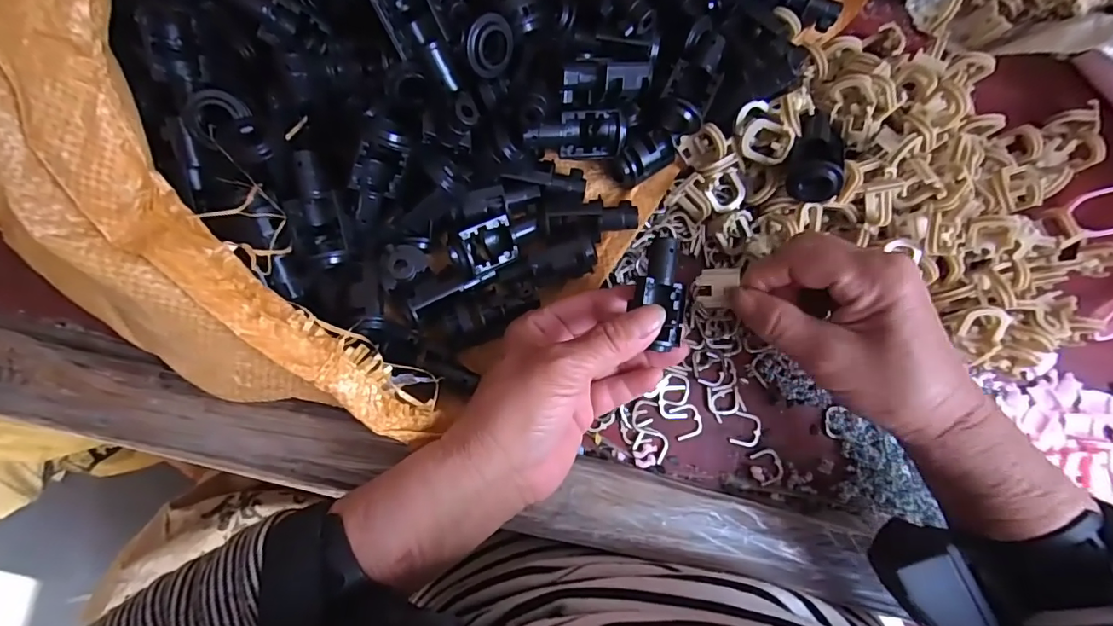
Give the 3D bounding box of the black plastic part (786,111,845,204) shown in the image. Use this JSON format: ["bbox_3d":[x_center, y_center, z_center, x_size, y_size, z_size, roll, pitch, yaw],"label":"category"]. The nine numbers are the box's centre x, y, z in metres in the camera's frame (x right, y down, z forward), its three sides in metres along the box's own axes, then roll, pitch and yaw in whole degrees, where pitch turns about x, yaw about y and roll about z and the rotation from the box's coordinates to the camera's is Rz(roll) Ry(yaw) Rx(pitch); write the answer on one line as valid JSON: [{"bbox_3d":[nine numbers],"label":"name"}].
[{"bbox_3d":[0.142,-0.088,0.279,0.027,0.022,0.056,19,64,-6],"label":"black plastic part"}]

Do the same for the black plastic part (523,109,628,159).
[{"bbox_3d":[0.010,-0.093,0.270,0.051,0.018,0.021,-1,86,-4],"label":"black plastic part"}]

